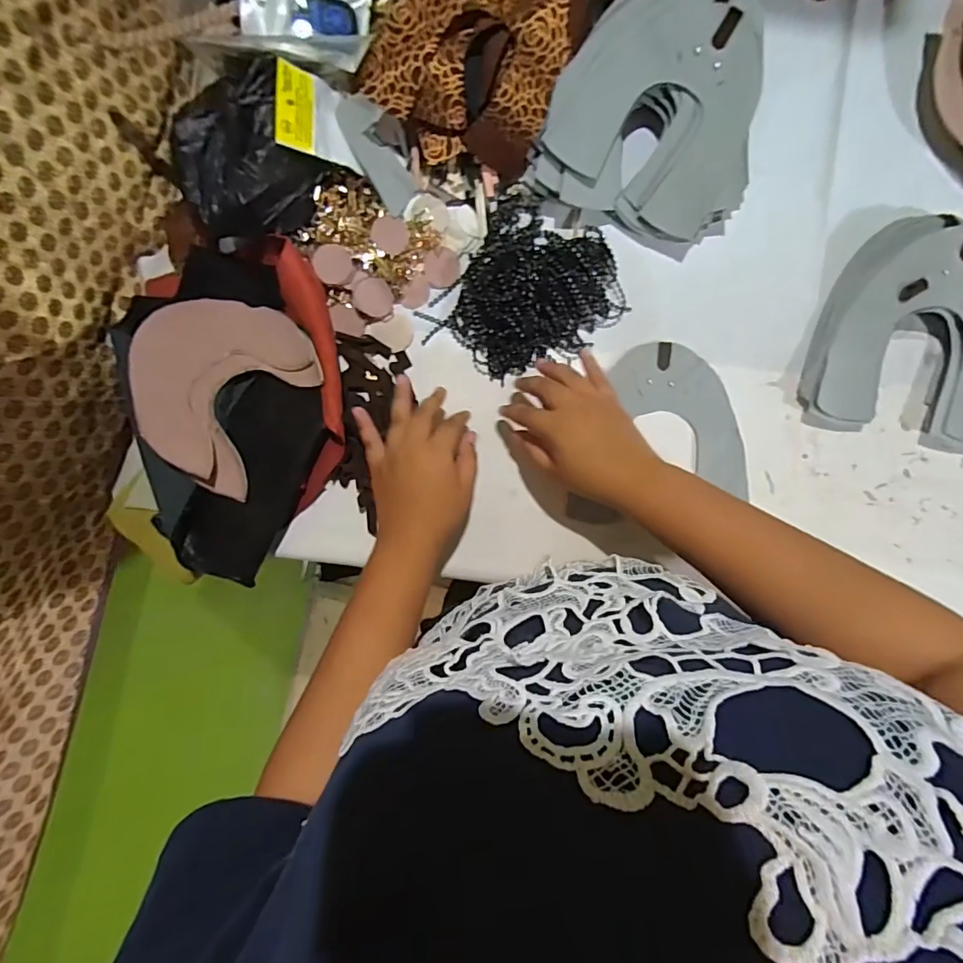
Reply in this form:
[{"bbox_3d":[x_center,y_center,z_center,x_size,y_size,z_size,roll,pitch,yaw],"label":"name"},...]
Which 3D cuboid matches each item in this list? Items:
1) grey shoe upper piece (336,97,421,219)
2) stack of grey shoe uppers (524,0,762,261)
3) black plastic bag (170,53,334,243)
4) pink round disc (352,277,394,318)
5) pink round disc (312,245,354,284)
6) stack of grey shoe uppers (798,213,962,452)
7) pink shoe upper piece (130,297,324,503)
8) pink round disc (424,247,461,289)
[{"bbox_3d":[-0.093,-0.295,0.450,0.038,0.024,0.109,-24,86,3],"label":"grey shoe upper piece"},{"bbox_3d":[0.158,-0.325,0.436,0.177,0.056,0.204,23,89,5],"label":"stack of grey shoe uppers"},{"bbox_3d":[-0.200,-0.286,0.447,0.110,0.079,0.131,10,88,5],"label":"black plastic bag"},{"bbox_3d":[-0.099,-0.169,0.463,0.036,0.004,0.032,17,98,-16],"label":"pink round disc"},{"bbox_3d":[-0.135,-0.197,0.457,0.037,0.004,0.033,7,103,4],"label":"pink round disc"},{"bbox_3d":[0.373,-0.129,0.421,0.162,0.039,0.183,11,88,5],"label":"stack of grey shoe uppers"},{"bbox_3d":[-0.241,-0.098,0.456,0.175,0.044,0.156,40,91,5],"label":"pink shoe upper piece"},{"bbox_3d":[-0.037,-0.200,0.472,0.033,0.004,0.033,-10,110,-11],"label":"pink round disc"}]

